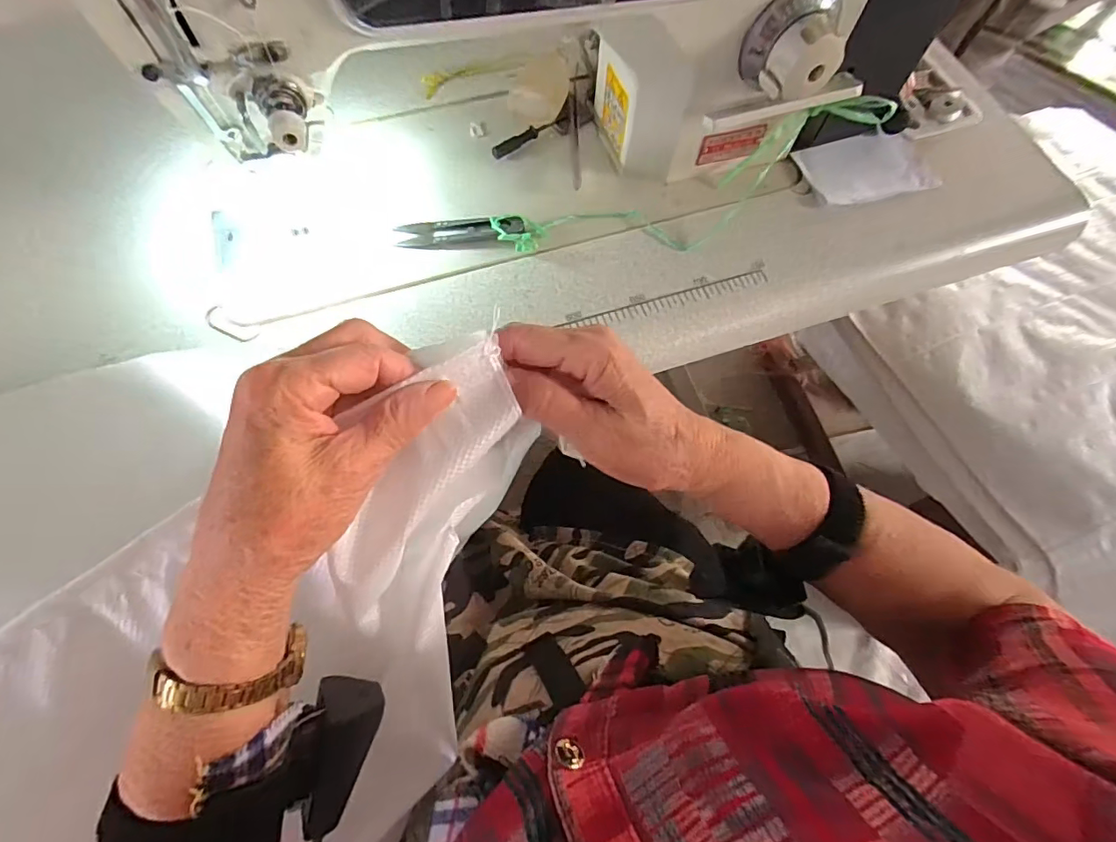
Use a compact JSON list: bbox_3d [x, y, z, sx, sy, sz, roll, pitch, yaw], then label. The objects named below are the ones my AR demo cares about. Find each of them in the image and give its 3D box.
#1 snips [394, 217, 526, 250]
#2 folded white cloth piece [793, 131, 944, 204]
[{"bbox_3d":[-0.074,-0.145,0.395,0.094,0.013,0.028,3,67,-1],"label":"snips"},{"bbox_3d":[0.252,-0.210,0.427,0.096,0.006,0.072,-13,68,-7],"label":"folded white cloth piece"}]

